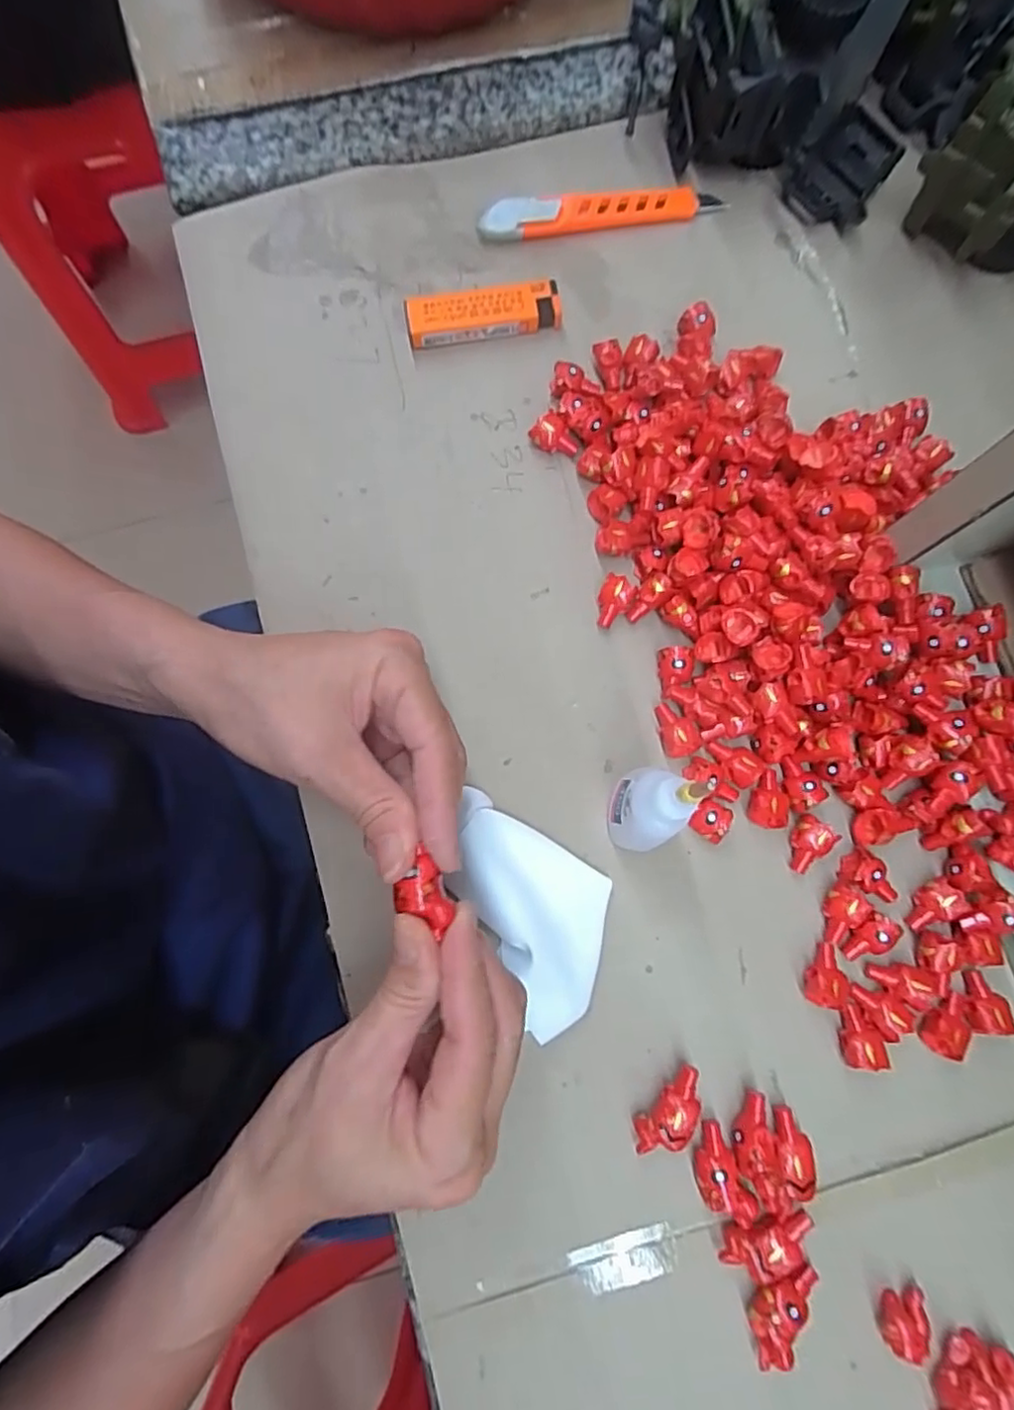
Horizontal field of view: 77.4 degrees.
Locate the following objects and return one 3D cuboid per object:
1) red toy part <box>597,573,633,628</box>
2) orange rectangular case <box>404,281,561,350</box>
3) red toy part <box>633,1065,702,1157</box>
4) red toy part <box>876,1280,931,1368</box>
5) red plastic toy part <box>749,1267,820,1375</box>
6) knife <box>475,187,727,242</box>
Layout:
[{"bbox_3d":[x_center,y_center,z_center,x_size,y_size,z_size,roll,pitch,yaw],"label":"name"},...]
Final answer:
[{"bbox_3d":[0.052,-0.050,0.307,0.015,0.013,0.023,15,79,3],"label":"red toy part"},{"bbox_3d":[-0.013,-0.206,0.334,0.079,0.015,0.021,-9,79,-2],"label":"orange rectangular case"},{"bbox_3d":[0.069,0.171,0.264,0.017,0.014,0.038,43,82,8],"label":"red toy part"},{"bbox_3d":[0.158,0.245,0.249,0.021,0.011,0.018,-18,79,-3],"label":"red toy part"},{"bbox_3d":[0.106,0.239,0.247,0.020,0.011,0.037,24,80,5],"label":"red plastic toy part"},{"bbox_3d":[0.052,-0.271,0.349,0.134,0.012,0.018,-5,79,-1],"label":"knife"}]

